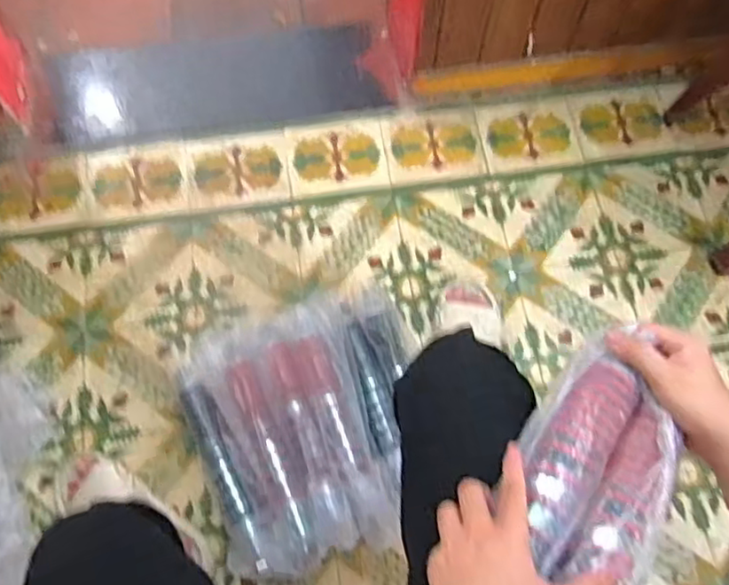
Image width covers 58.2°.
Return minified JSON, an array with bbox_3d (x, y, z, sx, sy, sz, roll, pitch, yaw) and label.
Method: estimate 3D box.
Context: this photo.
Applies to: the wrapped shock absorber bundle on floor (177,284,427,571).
[{"bbox_3d":[-0.082,0.216,1.072,0.383,0.115,0.403,-16,69,-8],"label":"wrapped shock absorber bundle on floor"}]

